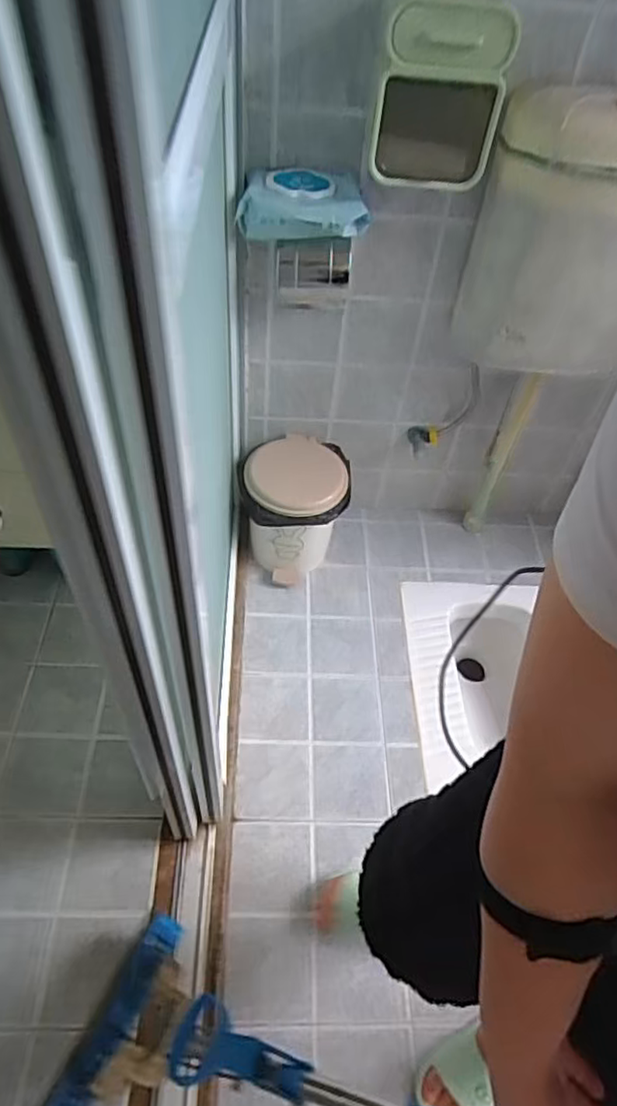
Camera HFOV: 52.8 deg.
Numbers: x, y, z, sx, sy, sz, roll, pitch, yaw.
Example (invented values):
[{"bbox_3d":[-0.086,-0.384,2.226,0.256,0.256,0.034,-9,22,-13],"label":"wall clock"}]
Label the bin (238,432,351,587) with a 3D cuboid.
[{"bbox_3d":[-0.034,-0.098,1.406,0.236,0.267,0.239,1,52,-6],"label":"bin"}]

